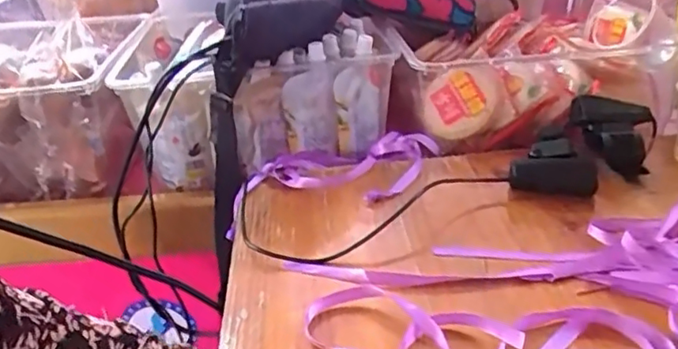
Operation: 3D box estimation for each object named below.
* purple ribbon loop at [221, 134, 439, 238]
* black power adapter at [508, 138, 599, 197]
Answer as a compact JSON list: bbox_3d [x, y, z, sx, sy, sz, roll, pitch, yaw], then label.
[{"bbox_3d":[-0.003,0.002,0.585,0.201,0.032,0.123,-4,29,3],"label":"purple ribbon loop"},{"bbox_3d":[0.188,-0.007,0.519,0.070,0.047,0.025,5,7,20],"label":"black power adapter"}]

